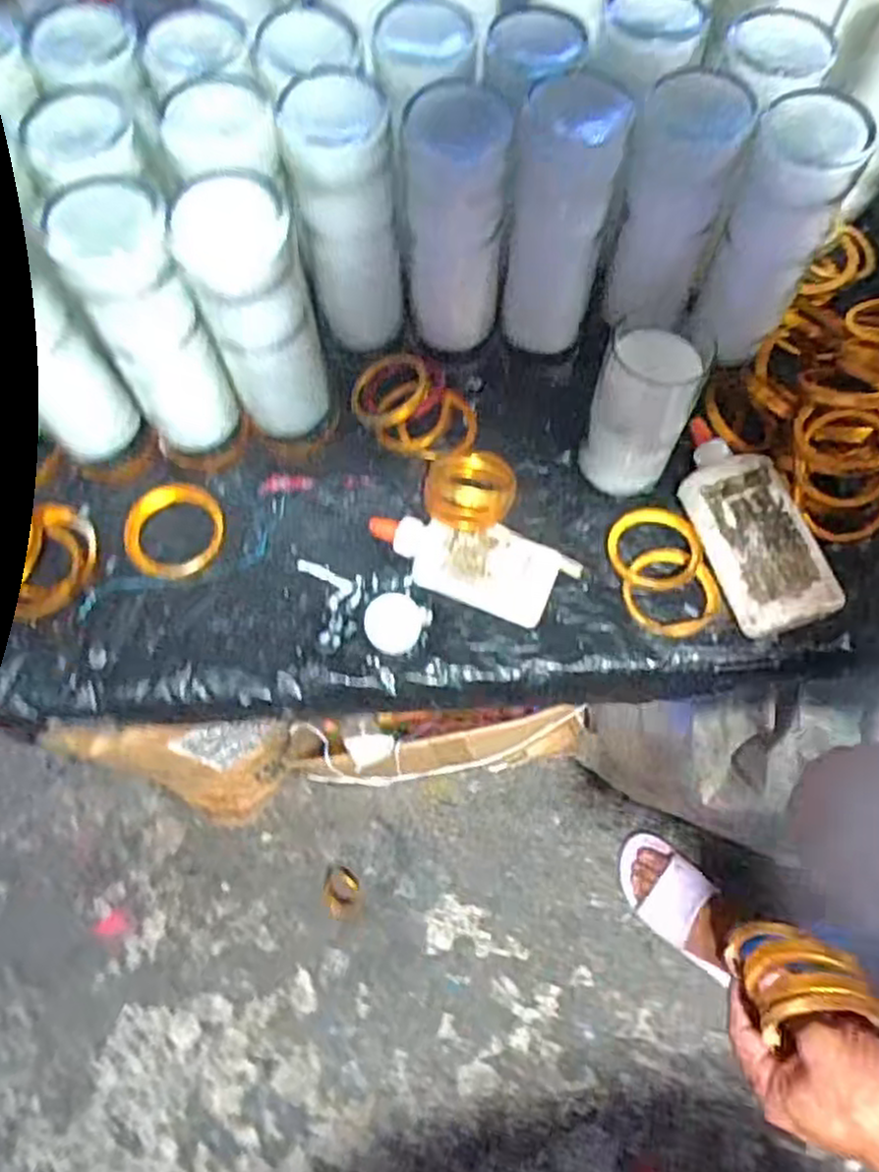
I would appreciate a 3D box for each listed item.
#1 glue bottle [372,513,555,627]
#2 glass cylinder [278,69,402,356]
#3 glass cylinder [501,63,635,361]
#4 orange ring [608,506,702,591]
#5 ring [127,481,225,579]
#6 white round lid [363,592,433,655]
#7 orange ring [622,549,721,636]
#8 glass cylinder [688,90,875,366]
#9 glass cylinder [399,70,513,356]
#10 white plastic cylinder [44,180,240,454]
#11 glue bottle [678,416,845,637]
[{"bbox_3d":[0.016,-0.021,0.553,0.138,0.029,0.062,19,69,8],"label":"glue bottle"},{"bbox_3d":[-0.065,-0.260,0.532,0.067,0.179,0.068,-8,68,-3],"label":"glass cylinder"},{"bbox_3d":[0.085,-0.258,0.538,0.065,0.184,0.057,9,68,4],"label":"glass cylinder"},{"bbox_3d":[0.161,-0.029,0.560,0.065,0.011,0.069,0,68,0],"label":"orange ring"},{"bbox_3d":[-0.200,-0.042,0.562,0.070,0.010,0.074,0,68,0],"label":"ring"},{"bbox_3d":[-0.033,0.027,0.543,0.043,0.009,0.043,0,68,0],"label":"white round lid"},{"bbox_3d":[0.169,0.005,0.550,0.065,0.013,0.066,0,68,0],"label":"orange ring"},{"bbox_3d":[0.233,-0.238,0.545,0.069,0.202,0.059,29,71,11],"label":"glass cylinder"},{"bbox_3d":[0.011,-0.253,0.532,0.066,0.173,0.058,4,68,2],"label":"glass cylinder"},{"bbox_3d":[-0.188,-0.166,0.499,0.064,0.189,0.064,0,68,0],"label":"white plastic cylinder"},{"bbox_3d":[0.229,-0.046,0.560,0.077,0.031,0.165,-14,68,-6],"label":"glue bottle"}]

